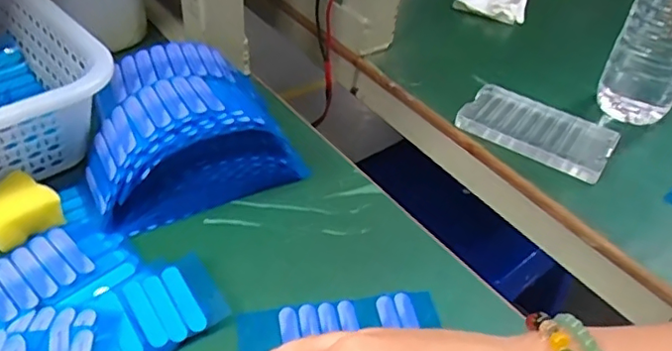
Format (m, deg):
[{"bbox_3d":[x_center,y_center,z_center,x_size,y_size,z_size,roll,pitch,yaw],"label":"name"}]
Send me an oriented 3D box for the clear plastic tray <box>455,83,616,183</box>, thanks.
[{"bbox_3d":[0.170,-0.038,0.489,0.120,0.018,0.067,27,46,23],"label":"clear plastic tray"}]

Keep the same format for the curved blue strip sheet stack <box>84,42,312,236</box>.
[{"bbox_3d":[-0.114,-0.039,0.417,0.138,0.067,0.123,-21,48,-27],"label":"curved blue strip sheet stack"}]

